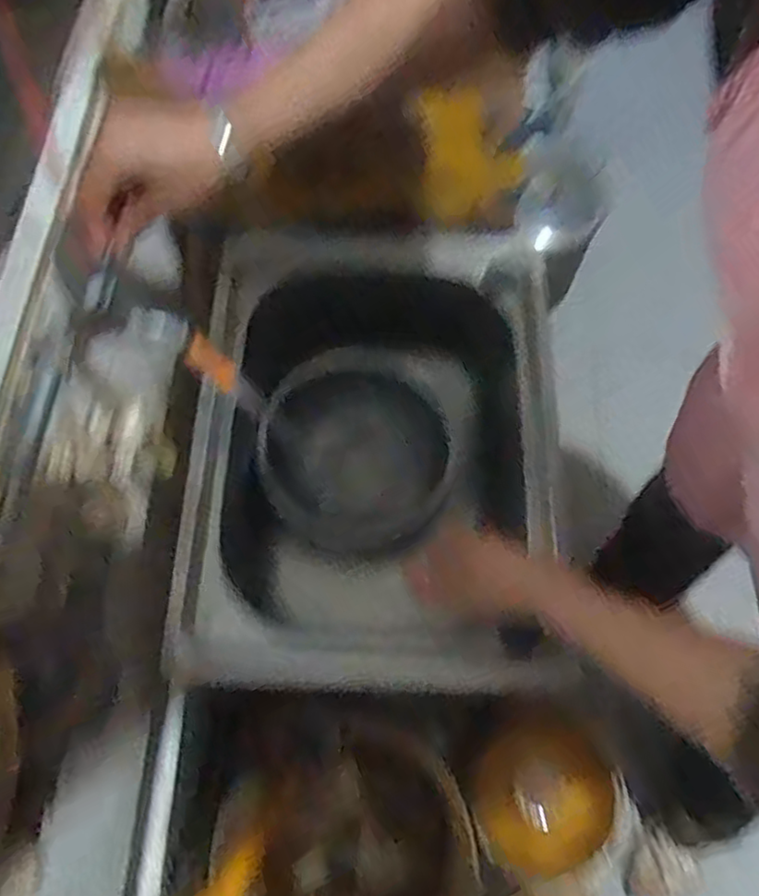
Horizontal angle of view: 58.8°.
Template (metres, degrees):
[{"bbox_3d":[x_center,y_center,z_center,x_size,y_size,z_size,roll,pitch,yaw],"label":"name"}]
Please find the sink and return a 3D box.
[{"bbox_3d":[-0.001,0.005,0.708,0.337,0.159,0.472,0,66,0],"label":"sink"}]

